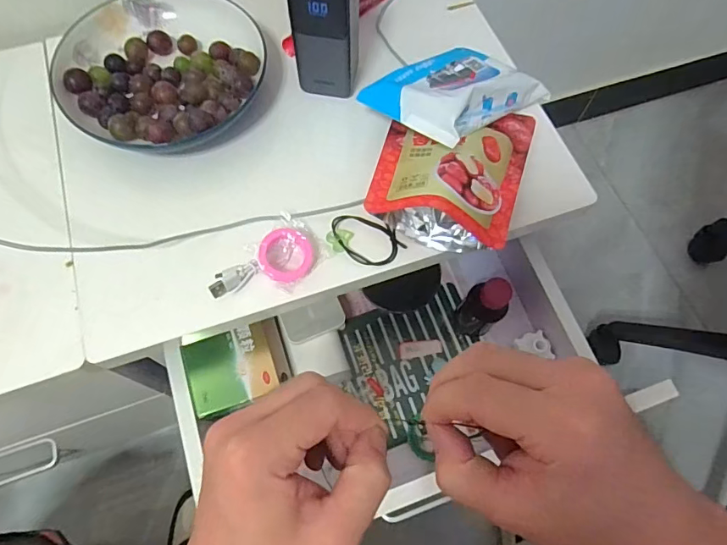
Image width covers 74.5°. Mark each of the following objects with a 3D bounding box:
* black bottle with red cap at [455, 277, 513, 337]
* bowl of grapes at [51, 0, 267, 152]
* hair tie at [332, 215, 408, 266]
[{"bbox_3d":[0.126,0.039,0.506,0.039,0.098,0.032,7,67,2],"label":"black bottle with red cap"},{"bbox_3d":[-0.197,-0.197,0.475,0.185,0.054,0.190,0,67,-1],"label":"bowl of grapes"},{"bbox_3d":[0.004,-0.029,0.425,0.067,0.012,0.043,13,67,4],"label":"hair tie"}]

